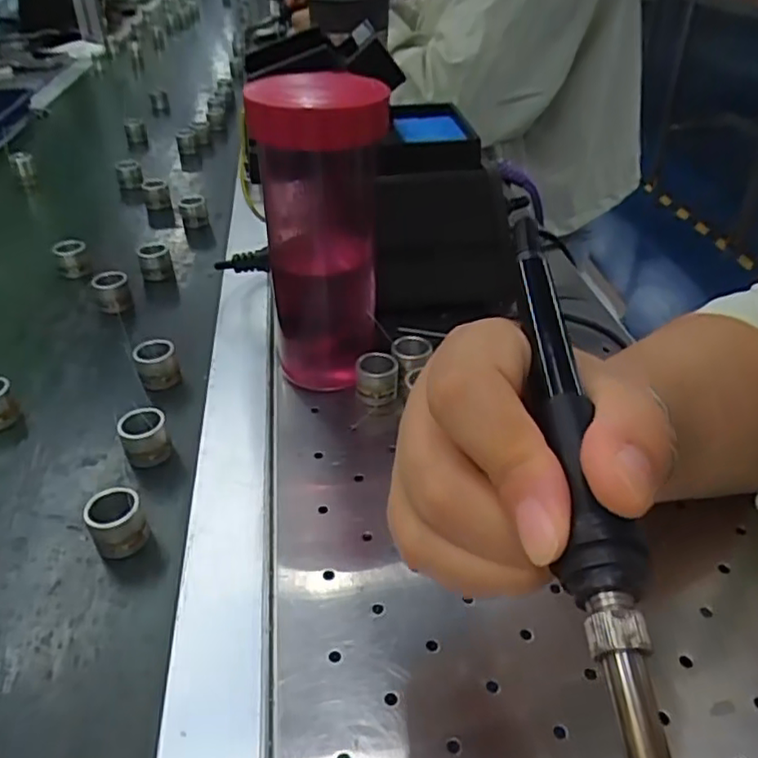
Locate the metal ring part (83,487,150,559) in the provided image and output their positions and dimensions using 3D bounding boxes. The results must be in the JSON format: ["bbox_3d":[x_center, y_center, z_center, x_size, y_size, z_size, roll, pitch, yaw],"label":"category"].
[{"bbox_3d":[-0.123,0.068,0.306,0.023,0.026,0.022,-16,39,-19],"label":"metal ring part"}]

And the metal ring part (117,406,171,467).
[{"bbox_3d":[-0.127,0.032,0.353,0.023,0.028,0.018,-18,39,-21],"label":"metal ring part"}]

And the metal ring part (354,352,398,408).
[{"bbox_3d":[-0.001,0.000,0.391,0.025,0.024,0.026,-2,36,-1],"label":"metal ring part"}]

